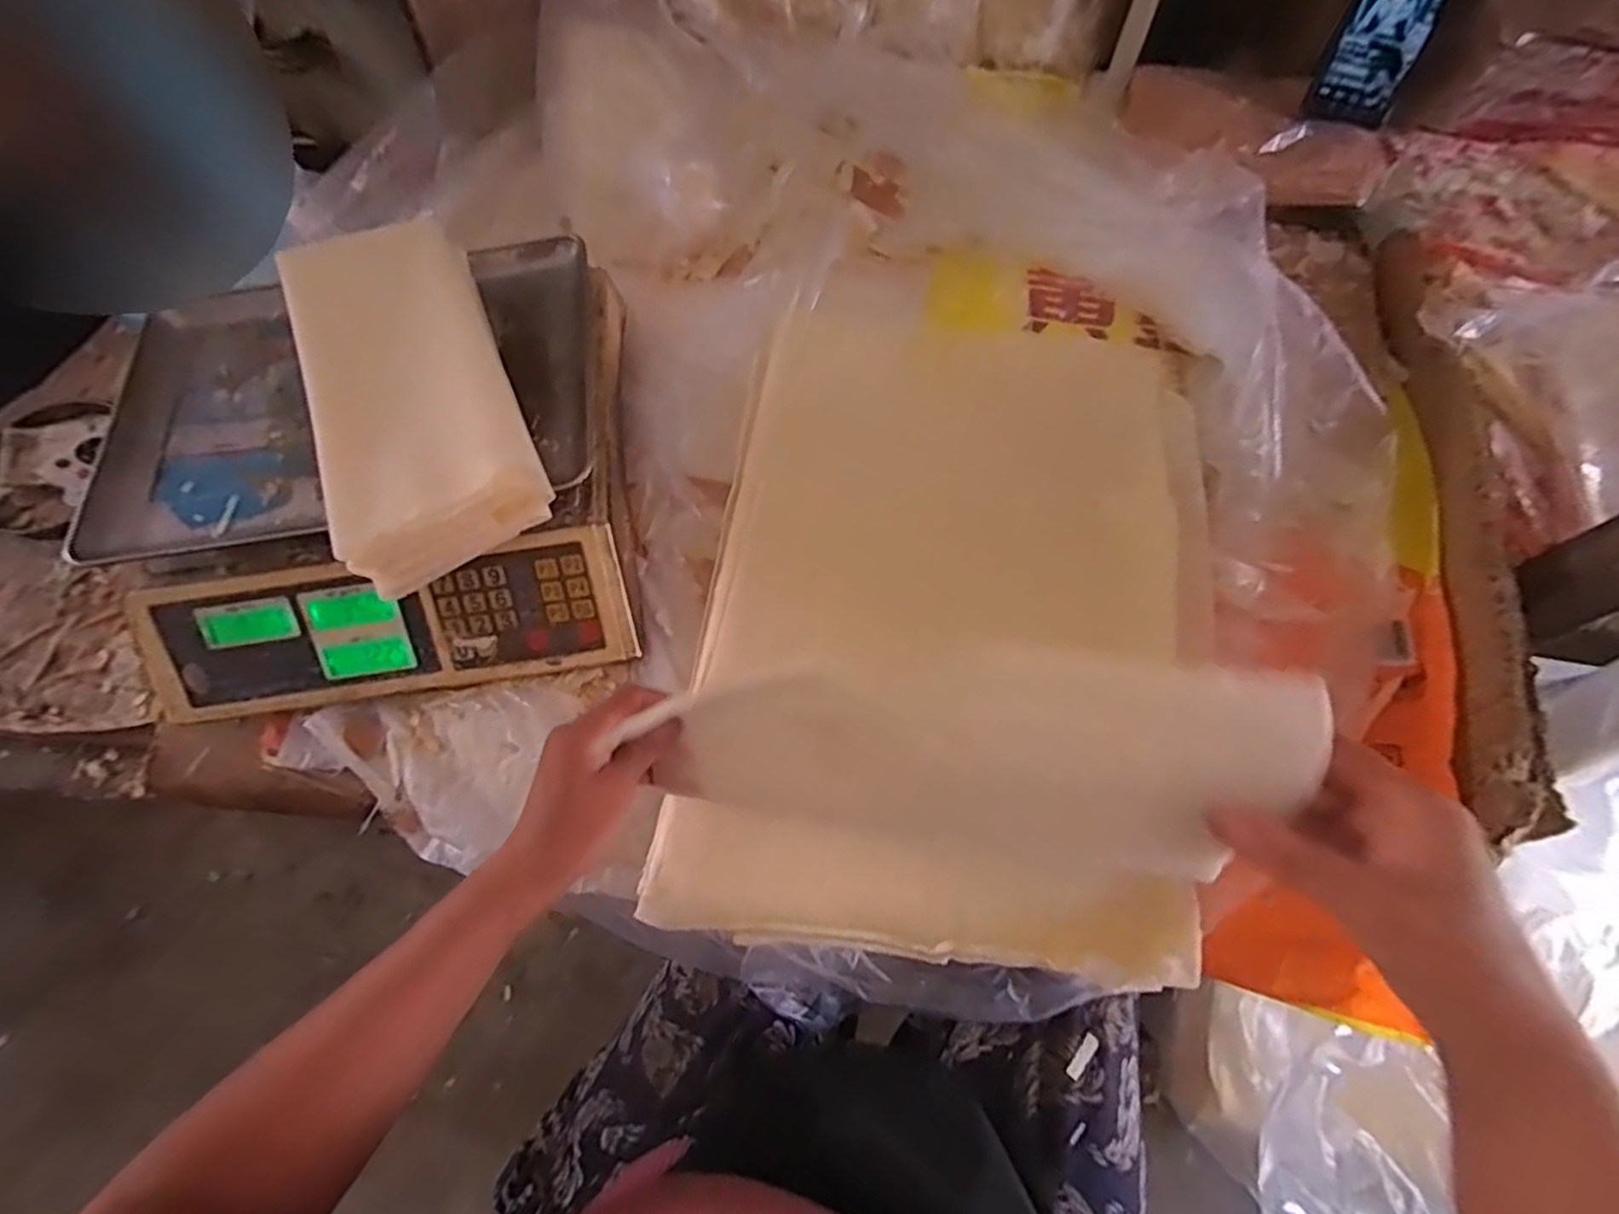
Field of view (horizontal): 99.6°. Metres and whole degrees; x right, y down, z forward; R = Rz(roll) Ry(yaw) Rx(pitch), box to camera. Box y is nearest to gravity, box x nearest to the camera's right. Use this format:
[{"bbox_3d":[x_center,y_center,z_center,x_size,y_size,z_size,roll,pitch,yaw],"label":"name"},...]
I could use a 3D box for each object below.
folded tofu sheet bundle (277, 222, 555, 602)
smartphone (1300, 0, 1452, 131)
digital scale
[{"bbox_3d":[-0.248,-0.141,0.429,0.116,0.067,0.231,-22,68,-8],"label":"folded tofu sheet bundle"},{"bbox_3d":[0.512,-0.515,0.601,0.076,0.152,0.011,17,30,2],"label":"smartphone"},{"bbox_3d":[-0.309,-0.102,0.504,0.347,0.092,0.316,-7,67,-1],"label":"digital scale"}]

